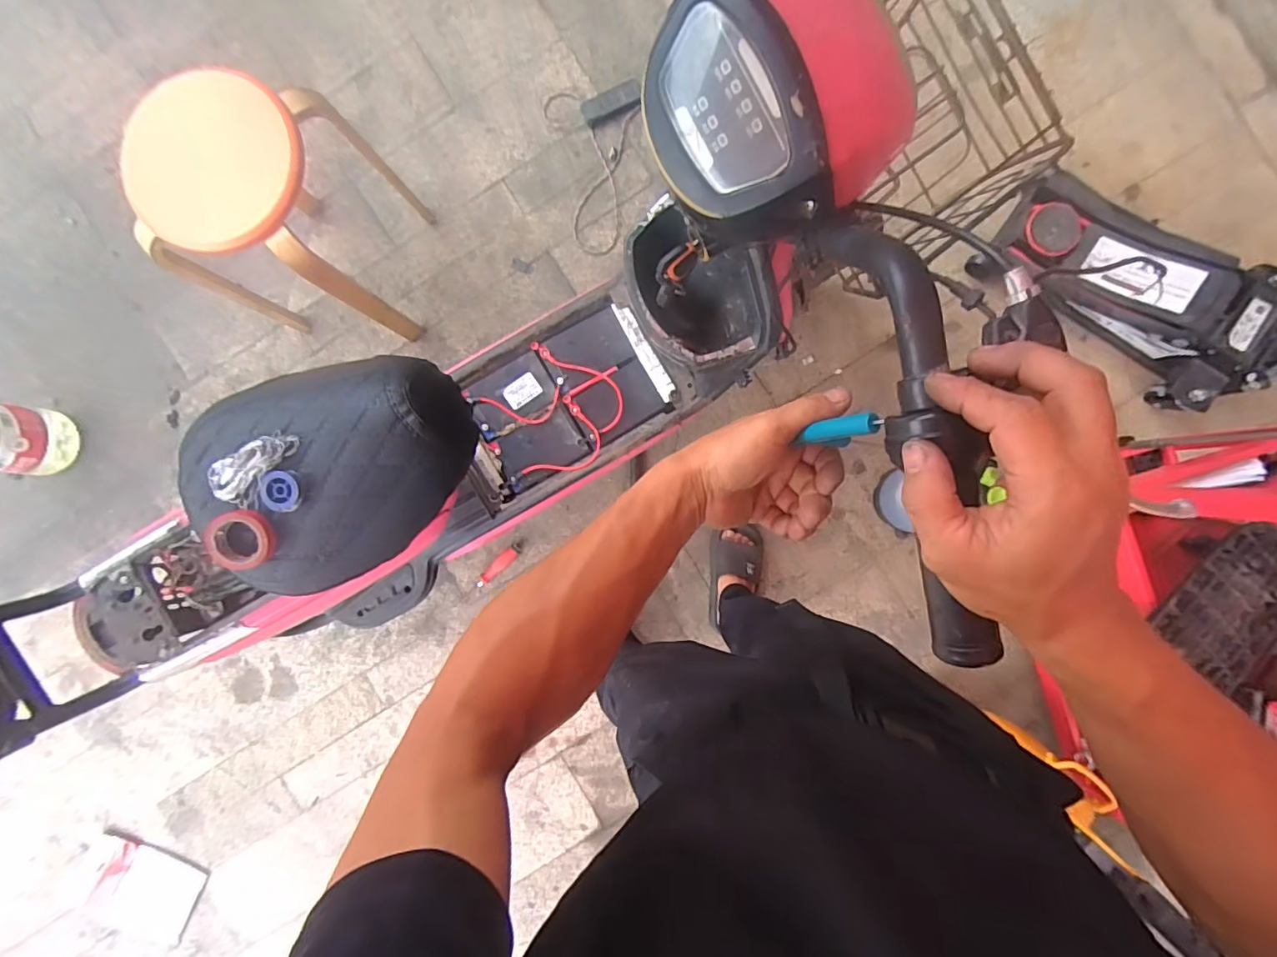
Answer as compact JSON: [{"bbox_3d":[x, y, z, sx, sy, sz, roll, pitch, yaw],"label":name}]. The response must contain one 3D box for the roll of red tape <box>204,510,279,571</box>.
[{"bbox_3d":[-0.398,0.062,0.545,0.066,0.021,0.059,3,90,1],"label":"roll of red tape"}]

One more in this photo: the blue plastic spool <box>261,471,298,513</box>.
[{"bbox_3d":[-0.354,0.012,0.543,0.035,0.013,0.038,12,91,1],"label":"blue plastic spool"}]

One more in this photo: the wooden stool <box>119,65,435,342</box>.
[{"bbox_3d":[-0.673,-0.551,1.113,0.319,0.450,0.393,7,90,1],"label":"wooden stool"}]

